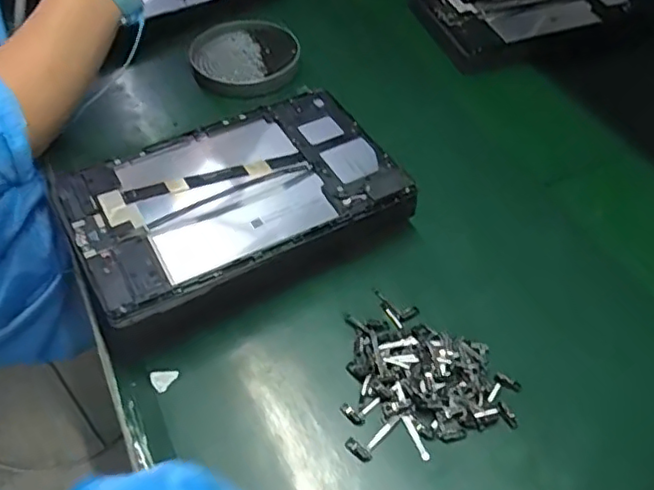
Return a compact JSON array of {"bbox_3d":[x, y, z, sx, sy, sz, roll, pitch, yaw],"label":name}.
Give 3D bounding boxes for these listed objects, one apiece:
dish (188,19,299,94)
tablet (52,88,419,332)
[{"bbox_3d":[-0.088,-0.201,0.656,0.112,0.020,0.111,-11,50,-11],"label":"dish"},{"bbox_3d":[-0.070,-0.031,0.484,0.241,0.051,0.158,-23,54,-20],"label":"tablet"}]

